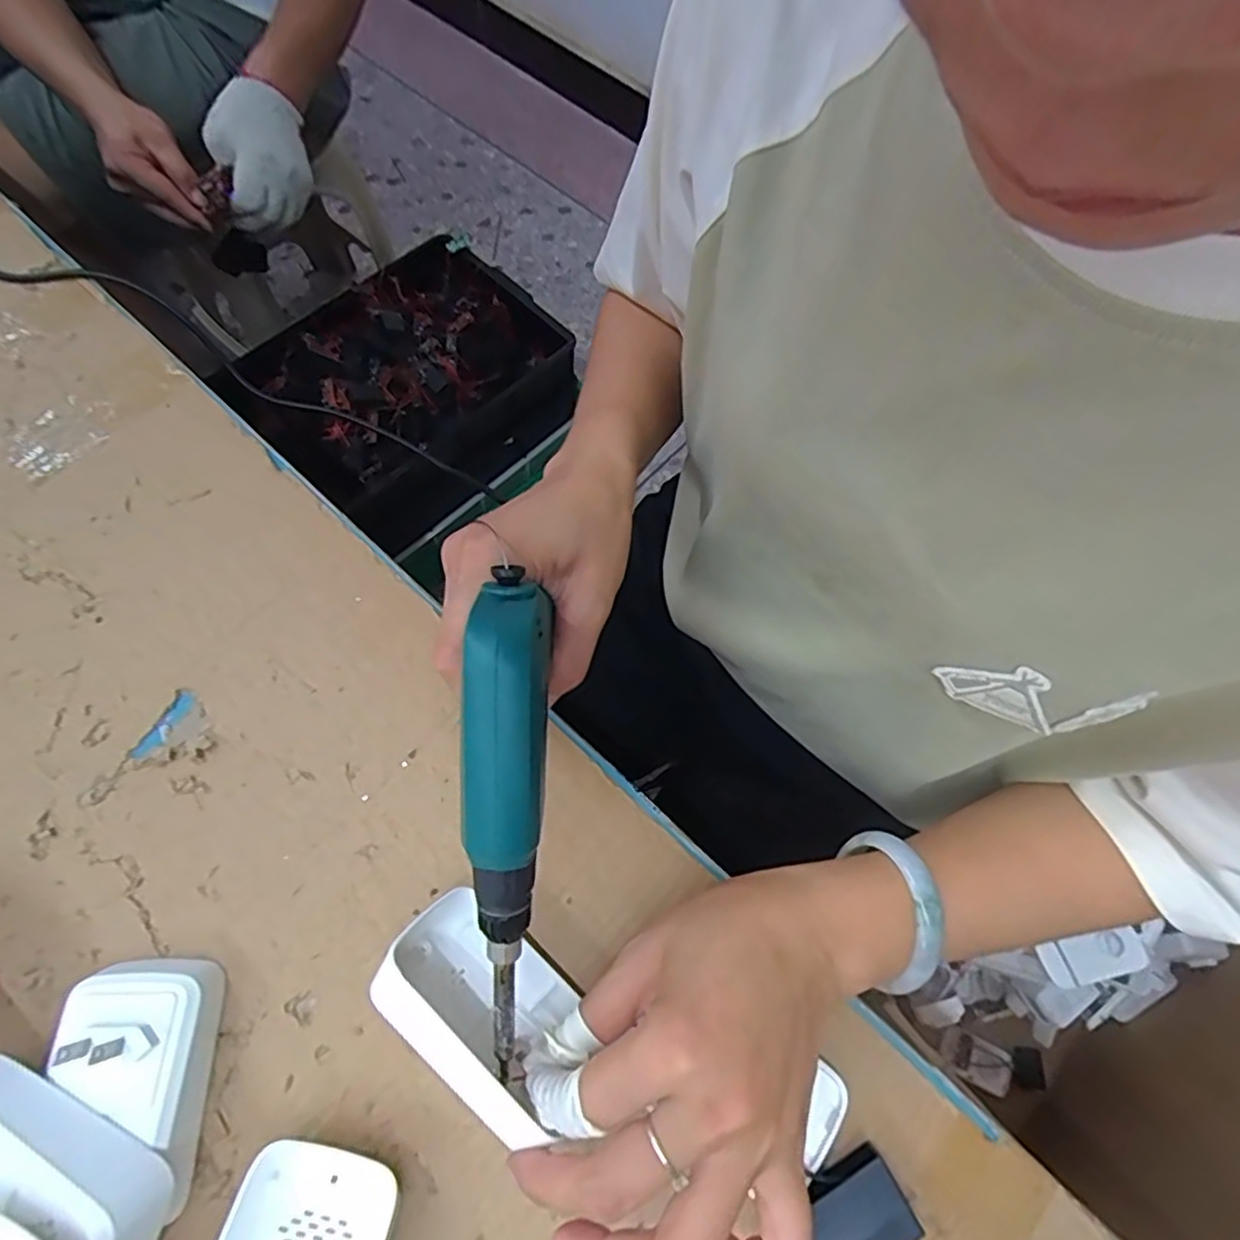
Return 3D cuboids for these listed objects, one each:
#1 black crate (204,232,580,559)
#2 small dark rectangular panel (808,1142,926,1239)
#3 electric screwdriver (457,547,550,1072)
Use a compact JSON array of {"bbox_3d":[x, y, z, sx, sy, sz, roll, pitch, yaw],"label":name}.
[{"bbox_3d":[-0.330,-0.376,1.076,0.322,0.208,0.449,41,71,14],"label":"black crate"},{"bbox_3d":[0.088,0.235,0.264,0.046,0.018,0.033,-26,71,-11],"label":"small dark rectangular panel"},{"bbox_3d":[-0.040,0.076,0.237,0.025,0.031,0.178,2,100,-1],"label":"electric screwdriver"}]

